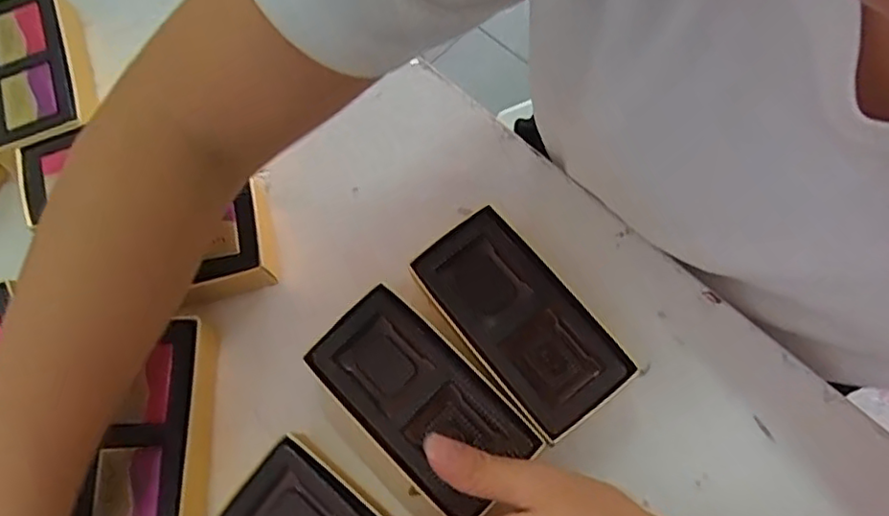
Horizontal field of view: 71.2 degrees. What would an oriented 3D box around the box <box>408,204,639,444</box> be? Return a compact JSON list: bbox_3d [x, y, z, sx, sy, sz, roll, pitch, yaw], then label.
[{"bbox_3d":[0.038,0.032,0.321,0.057,0.030,0.111,-35,71,-13],"label":"box"}]

